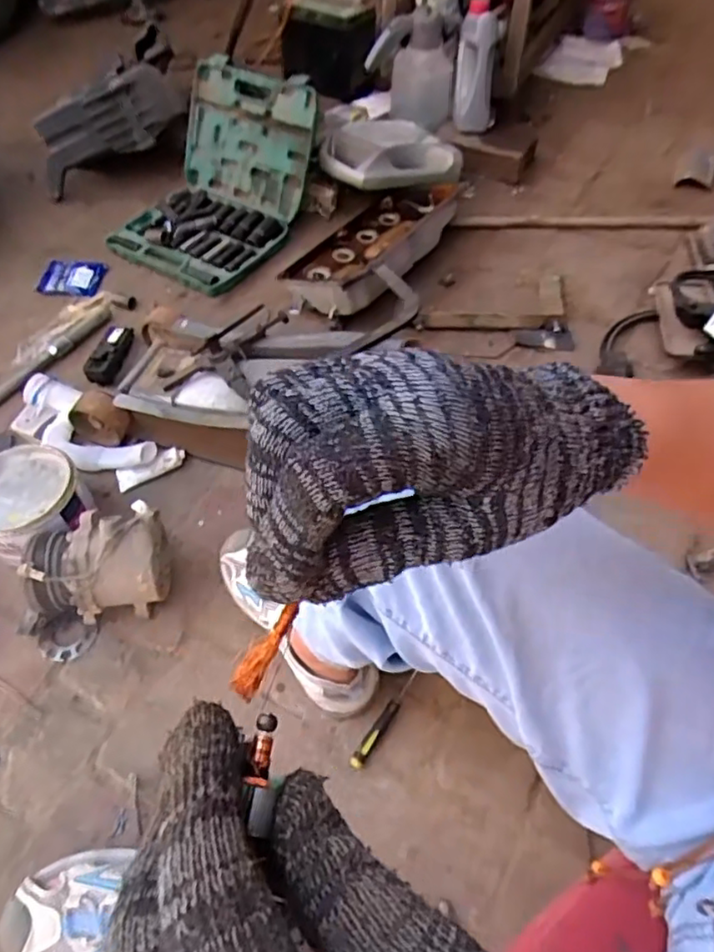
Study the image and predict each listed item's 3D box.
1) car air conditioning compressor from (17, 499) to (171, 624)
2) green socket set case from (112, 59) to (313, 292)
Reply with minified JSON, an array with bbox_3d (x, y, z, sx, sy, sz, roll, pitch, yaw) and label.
[{"bbox_3d":[-0.341,0.119,0.847,0.171,0.143,0.113,-10,55,-6],"label":"car air conditioning compressor"},{"bbox_3d":[-0.300,-0.642,1.350,0.360,0.204,0.457,27,59,19],"label":"green socket set case"}]

